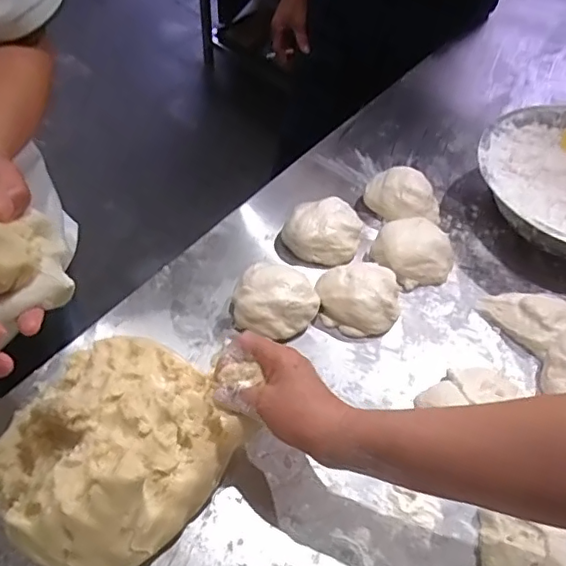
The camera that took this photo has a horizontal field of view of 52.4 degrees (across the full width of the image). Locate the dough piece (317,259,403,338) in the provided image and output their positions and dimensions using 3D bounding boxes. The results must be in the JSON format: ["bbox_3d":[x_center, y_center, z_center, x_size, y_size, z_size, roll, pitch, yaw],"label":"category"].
[{"bbox_3d":[0.089,0.015,0.667,0.094,0.053,0.078,13,51,9],"label":"dough piece"}]

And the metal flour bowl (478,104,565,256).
[{"bbox_3d":[0.379,-0.112,0.765,0.237,0.088,0.267,-27,56,-23],"label":"metal flour bowl"}]

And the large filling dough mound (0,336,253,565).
[{"bbox_3d":[-0.157,0.143,0.519,0.190,0.096,0.196,34,57,23],"label":"large filling dough mound"}]

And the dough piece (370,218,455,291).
[{"bbox_3d":[0.163,-0.038,0.717,0.093,0.056,0.073,32,56,23],"label":"dough piece"}]

